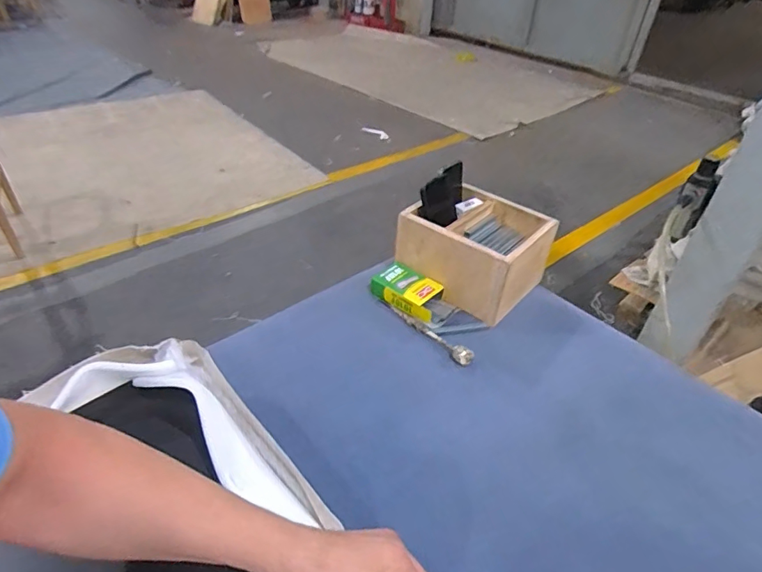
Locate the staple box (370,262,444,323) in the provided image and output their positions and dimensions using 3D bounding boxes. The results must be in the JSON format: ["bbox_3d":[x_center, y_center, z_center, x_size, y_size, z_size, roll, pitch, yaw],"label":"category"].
[{"bbox_3d":[0.048,0.009,0.846,0.124,0.032,0.077,26,44,26],"label":"staple box"}]

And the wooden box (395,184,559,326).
[{"bbox_3d":[0.175,-0.071,0.877,0.217,0.120,0.213,32,47,31],"label":"wooden box"}]

